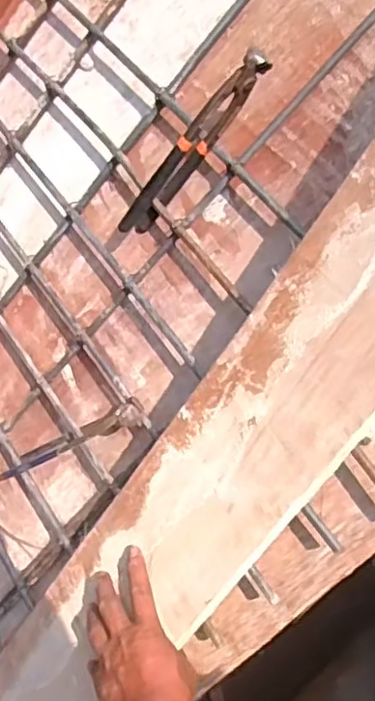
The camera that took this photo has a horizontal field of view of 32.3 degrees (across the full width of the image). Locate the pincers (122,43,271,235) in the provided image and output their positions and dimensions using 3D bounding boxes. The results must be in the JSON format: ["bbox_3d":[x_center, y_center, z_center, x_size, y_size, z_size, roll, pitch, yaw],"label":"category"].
[{"bbox_3d":[0.002,-0.207,0.657,0.041,0.224,0.028,0,55,-45],"label":"pincers"}]

